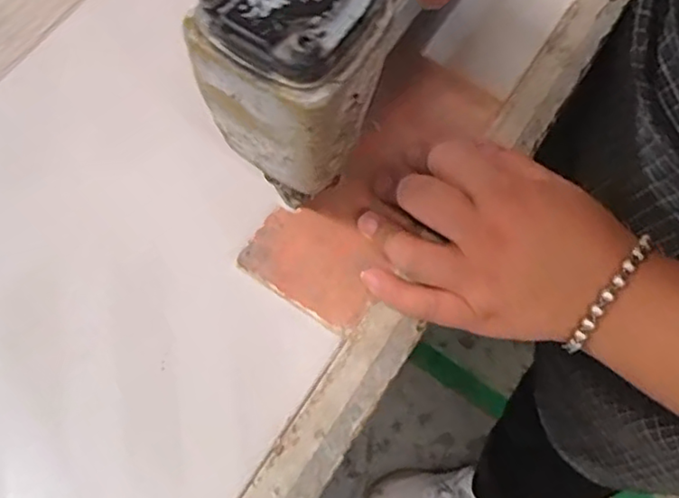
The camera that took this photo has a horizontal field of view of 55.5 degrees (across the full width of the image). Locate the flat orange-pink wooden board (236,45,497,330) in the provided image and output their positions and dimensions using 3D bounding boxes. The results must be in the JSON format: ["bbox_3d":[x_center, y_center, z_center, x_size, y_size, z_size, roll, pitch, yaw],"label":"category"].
[{"bbox_3d":[0.020,-0.040,0.367,0.069,0.013,0.169,33,75,10],"label":"flat orange-pink wooden board"}]

